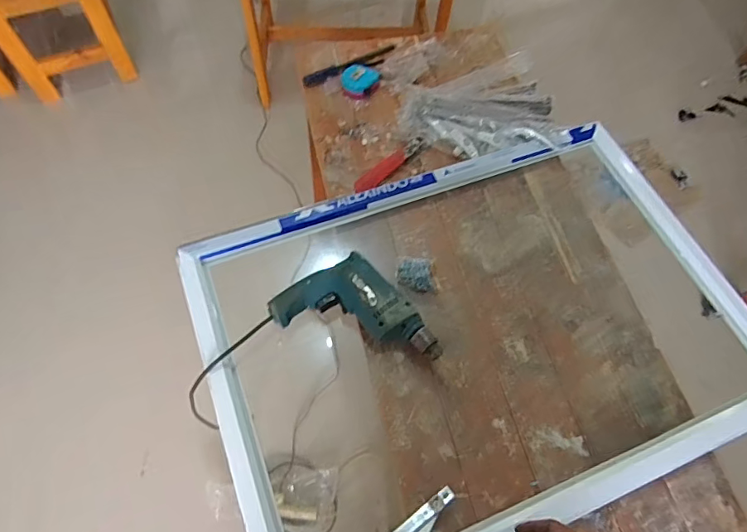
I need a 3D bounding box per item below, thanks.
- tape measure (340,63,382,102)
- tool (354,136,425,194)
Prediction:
[{"bbox_3d":[-0.029,-0.392,0.999,0.070,0.041,0.066,-40,72,-21],"label":"tape measure"},{"bbox_3d":[0.034,-0.191,0.902,0.166,0.024,0.032,-35,70,-19],"label":"tool"}]

